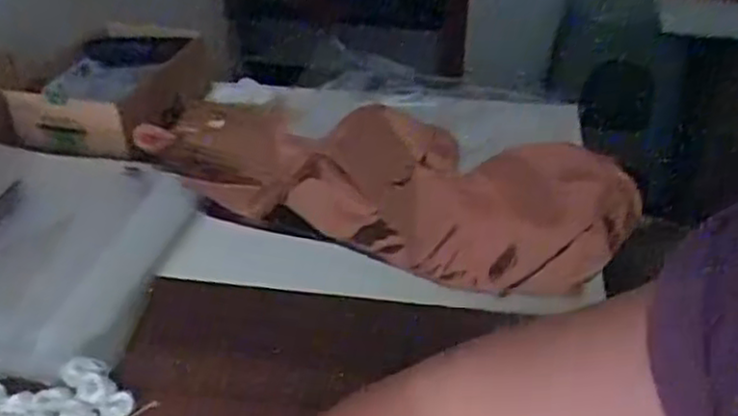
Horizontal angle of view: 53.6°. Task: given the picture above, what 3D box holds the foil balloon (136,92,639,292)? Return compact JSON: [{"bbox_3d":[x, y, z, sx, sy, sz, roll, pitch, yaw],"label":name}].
[{"bbox_3d":[0.019,-0.030,0.730,0.450,0.062,0.240,15,38,21],"label":"foil balloon"}]

